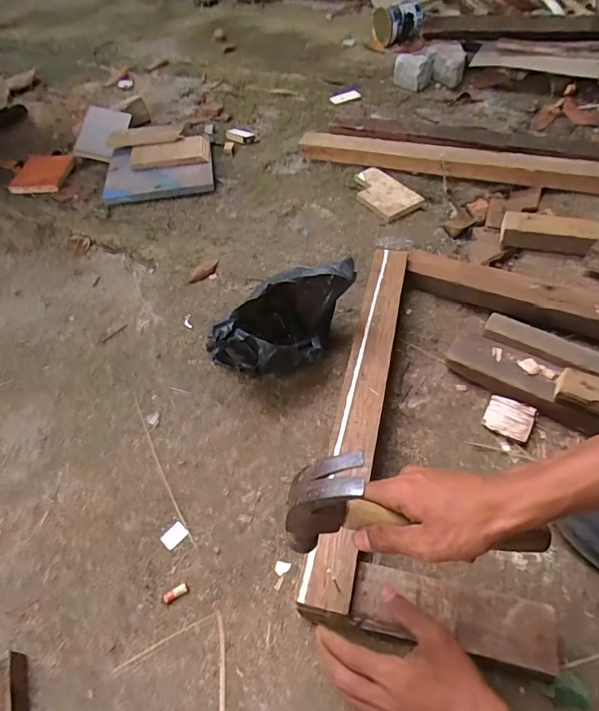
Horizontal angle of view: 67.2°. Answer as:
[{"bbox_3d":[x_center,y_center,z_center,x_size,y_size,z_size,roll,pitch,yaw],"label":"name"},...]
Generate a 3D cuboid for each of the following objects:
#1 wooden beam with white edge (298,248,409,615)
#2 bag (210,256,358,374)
[{"bbox_3d":[0.090,0.042,0.616,0.056,0.019,0.550,10,55,10],"label":"wooden beam with white edge"},{"bbox_3d":[-0.020,-0.050,0.676,0.174,0.164,0.186,10,55,10],"label":"bag"}]

